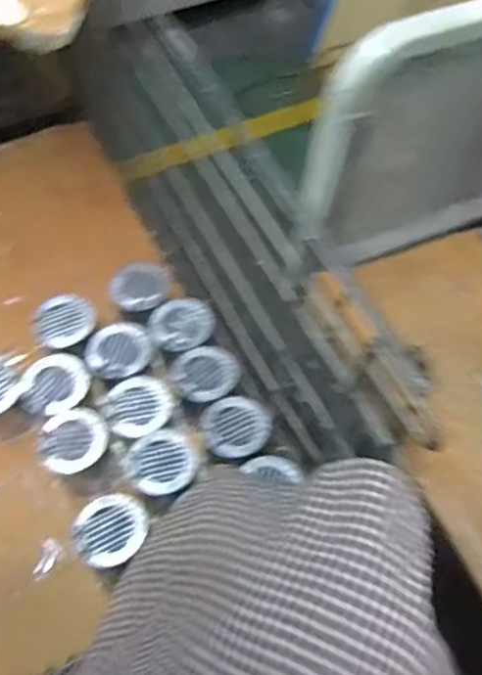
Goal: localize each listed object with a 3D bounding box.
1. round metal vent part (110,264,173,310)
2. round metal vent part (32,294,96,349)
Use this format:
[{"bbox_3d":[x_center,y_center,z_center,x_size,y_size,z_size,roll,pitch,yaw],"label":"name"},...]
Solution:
[{"bbox_3d":[-0.155,-0.082,0.904,0.079,0.020,0.087,19,61,9],"label":"round metal vent part"},{"bbox_3d":[-0.262,-0.025,0.849,0.077,0.017,0.086,36,65,18],"label":"round metal vent part"}]

